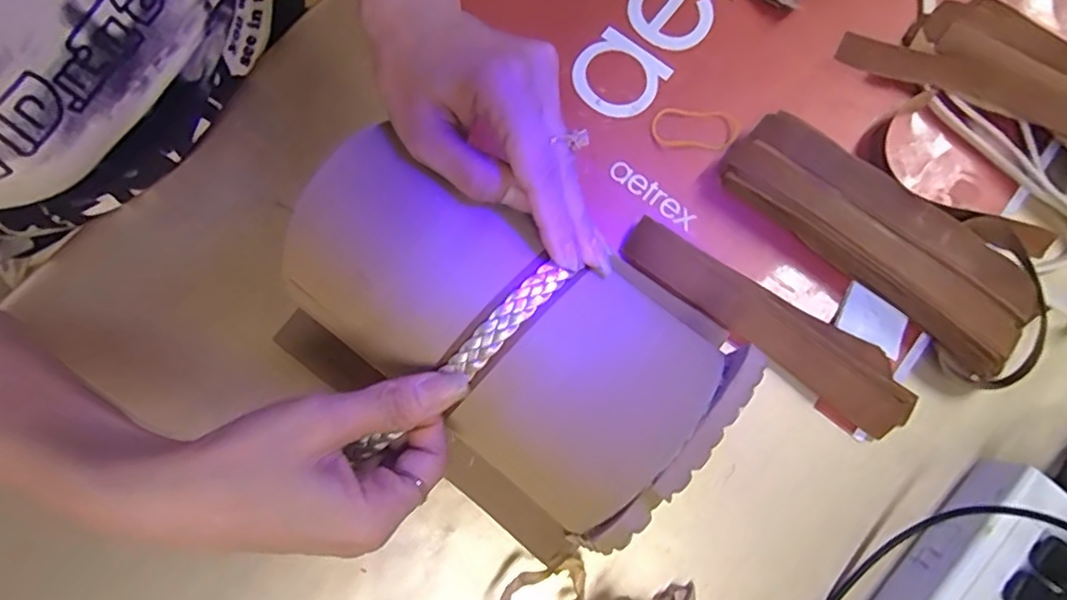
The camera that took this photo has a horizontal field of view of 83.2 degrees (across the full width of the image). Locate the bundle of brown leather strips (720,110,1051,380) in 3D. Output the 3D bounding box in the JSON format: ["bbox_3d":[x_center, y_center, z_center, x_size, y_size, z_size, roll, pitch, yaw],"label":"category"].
[{"bbox_3d":[0.200,-0.036,0.346,0.192,0.034,0.057,39,82,6],"label":"bundle of brown leather strips"}]

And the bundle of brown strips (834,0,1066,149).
[{"bbox_3d":[0.310,-0.131,0.367,0.223,0.041,0.084,34,82,6],"label":"bundle of brown strips"}]

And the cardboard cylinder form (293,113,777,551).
[{"bbox_3d":[-0.019,0.019,0.288,0.199,0.095,0.105,35,82,4],"label":"cardboard cylinder form"}]

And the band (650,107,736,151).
[{"bbox_3d":[0.101,-0.108,0.378,0.053,0.004,0.025,3,80,0],"label":"band"}]

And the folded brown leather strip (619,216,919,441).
[{"bbox_3d":[0.134,0.012,0.350,0.182,0.017,0.039,35,82,6],"label":"folded brown leather strip"}]

